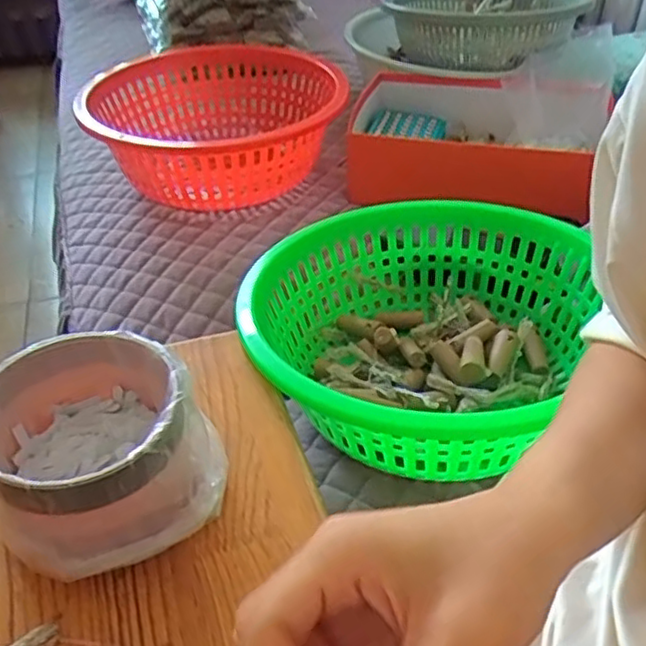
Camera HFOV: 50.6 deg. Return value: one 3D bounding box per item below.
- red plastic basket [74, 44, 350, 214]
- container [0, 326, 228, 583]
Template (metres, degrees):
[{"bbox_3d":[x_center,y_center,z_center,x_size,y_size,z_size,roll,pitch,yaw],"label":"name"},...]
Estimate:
[{"bbox_3d":[-0.142,-0.256,0.893,0.303,0.128,0.325,-11,41,-13],"label":"red plastic basket"},{"bbox_3d":[-0.130,0.075,0.409,0.120,0.086,0.118,0,41,0],"label":"container"}]

